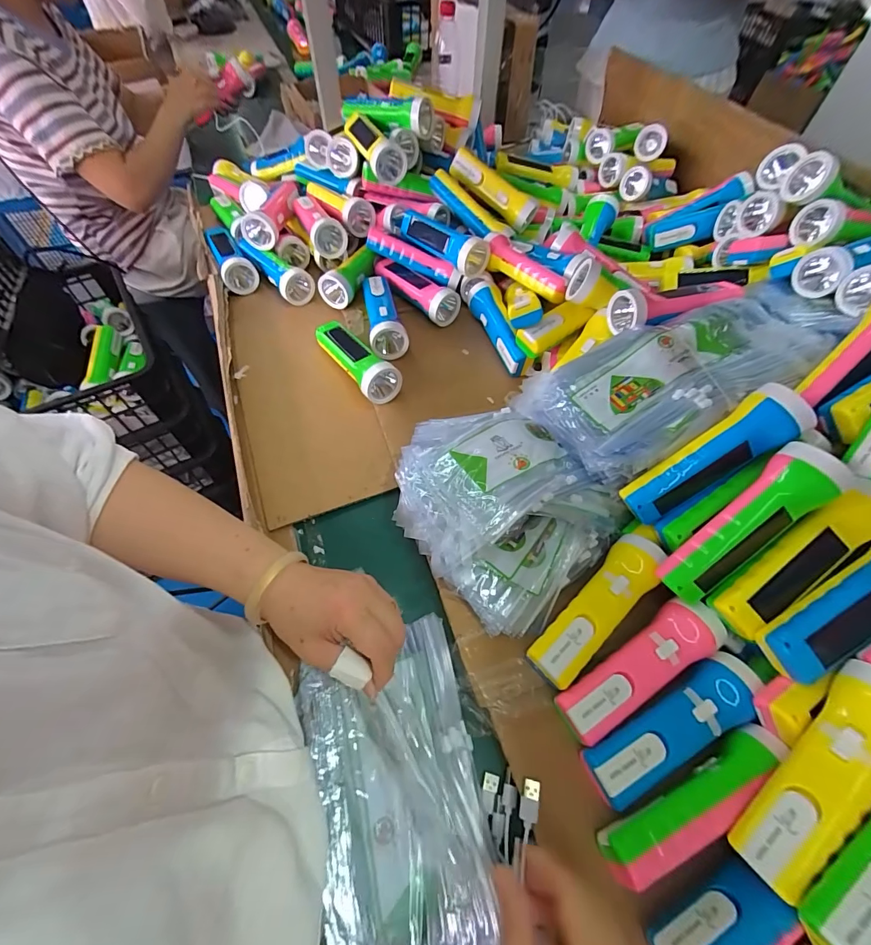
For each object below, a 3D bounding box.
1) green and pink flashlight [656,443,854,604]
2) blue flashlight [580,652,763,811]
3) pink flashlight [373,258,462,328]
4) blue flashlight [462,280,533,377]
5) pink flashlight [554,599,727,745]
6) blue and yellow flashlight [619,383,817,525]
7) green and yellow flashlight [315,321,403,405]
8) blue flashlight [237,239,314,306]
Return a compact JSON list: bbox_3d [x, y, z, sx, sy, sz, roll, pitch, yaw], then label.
[{"bbox_3d":[0.268,0.046,0.348,0.164,0.038,0.047,-48,66,13],"label":"green and pink flashlight"},{"bbox_3d":[0.200,0.211,0.339,0.163,0.032,0.046,-21,62,-14],"label":"blue flashlight"},{"bbox_3d":[-0.033,-0.296,0.651,0.055,0.048,0.160,-40,68,-22],"label":"pink flashlight"},{"bbox_3d":[0.093,-0.226,0.609,0.040,0.039,0.191,-17,61,-11],"label":"blue flashlight"},{"bbox_3d":[0.182,0.172,0.358,0.164,0.040,0.045,-26,63,-16],"label":"pink flashlight"},{"bbox_3d":[0.256,-0.014,0.374,0.166,0.036,0.047,-39,62,17],"label":"blue and yellow flashlight"},{"bbox_3d":[-0.114,-0.159,0.563,0.048,0.048,0.175,-35,66,-20],"label":"green and yellow flashlight"},{"bbox_3d":[-0.264,-0.334,0.682,0.048,0.050,0.153,-40,68,-22],"label":"blue flashlight"}]

